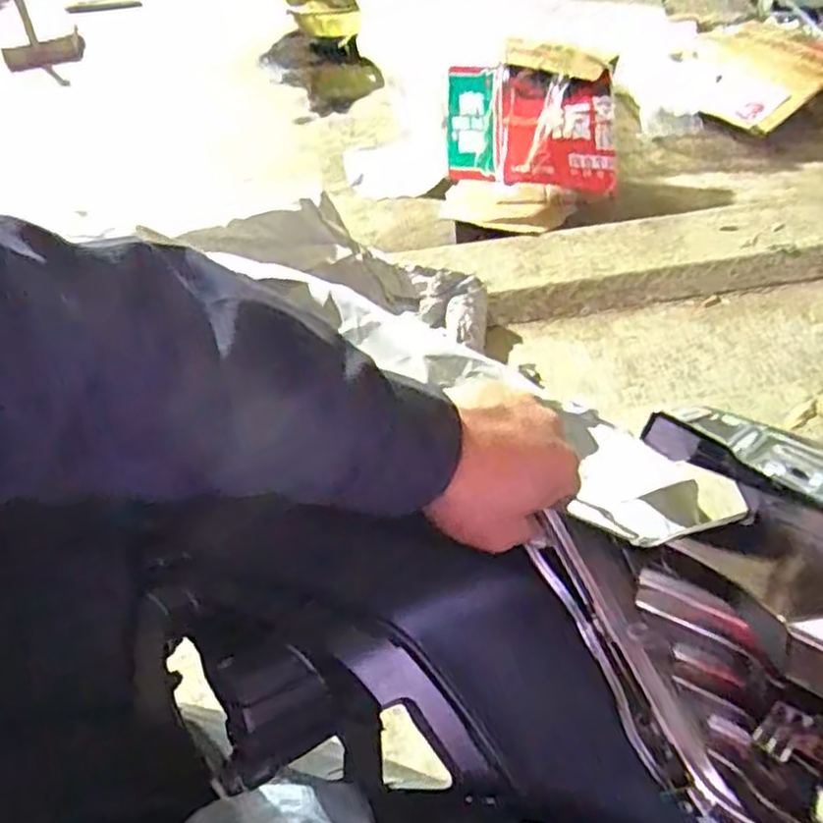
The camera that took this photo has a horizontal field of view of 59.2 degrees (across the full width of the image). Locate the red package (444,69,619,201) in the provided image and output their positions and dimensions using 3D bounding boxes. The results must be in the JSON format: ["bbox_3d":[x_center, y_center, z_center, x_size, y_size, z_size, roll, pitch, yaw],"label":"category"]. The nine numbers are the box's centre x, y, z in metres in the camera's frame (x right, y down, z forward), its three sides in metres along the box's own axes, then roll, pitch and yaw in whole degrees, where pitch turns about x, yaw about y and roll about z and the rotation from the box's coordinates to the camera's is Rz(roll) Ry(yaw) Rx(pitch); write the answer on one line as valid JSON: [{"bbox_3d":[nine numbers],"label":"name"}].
[{"bbox_3d":[0.245,-0.581,1.479,0.339,0.078,0.274,1,80,-2],"label":"red package"}]

